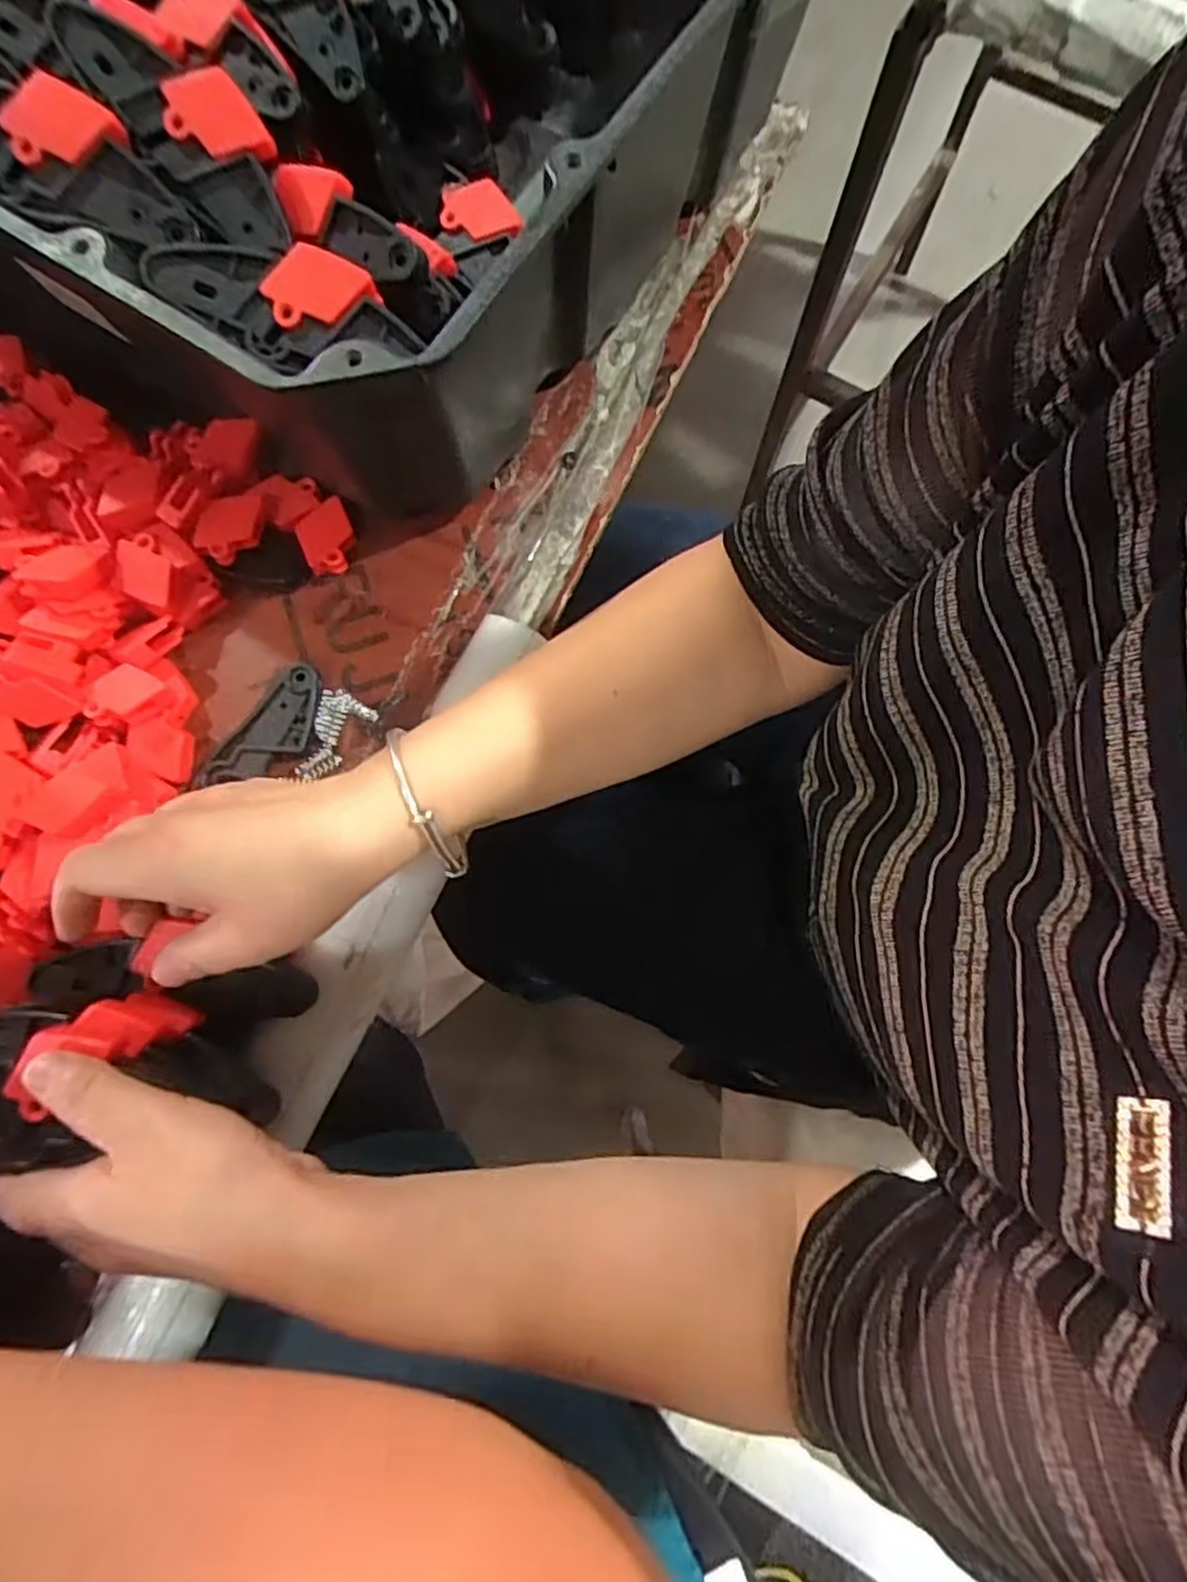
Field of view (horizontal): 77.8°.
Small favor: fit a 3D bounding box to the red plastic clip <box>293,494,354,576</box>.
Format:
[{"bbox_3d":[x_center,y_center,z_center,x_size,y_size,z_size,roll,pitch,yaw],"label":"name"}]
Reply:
[{"bbox_3d":[-0.151,-0.143,0.417,0.030,0.013,0.039,-22,78,-5],"label":"red plastic clip"}]

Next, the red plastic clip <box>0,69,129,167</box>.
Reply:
[{"bbox_3d":[-0.217,-0.273,0.302,0.042,0.013,0.029,2,109,-4],"label":"red plastic clip"}]

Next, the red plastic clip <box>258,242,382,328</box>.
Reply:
[{"bbox_3d":[-0.113,-0.208,0.302,0.043,0.006,0.027,-23,116,1],"label":"red plastic clip"}]

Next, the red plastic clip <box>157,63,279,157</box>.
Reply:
[{"bbox_3d":[-0.162,-0.289,0.315,0.043,0.027,0.009,-4,33,-5],"label":"red plastic clip"}]

